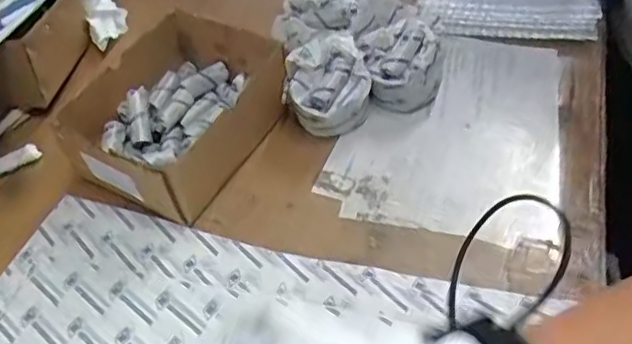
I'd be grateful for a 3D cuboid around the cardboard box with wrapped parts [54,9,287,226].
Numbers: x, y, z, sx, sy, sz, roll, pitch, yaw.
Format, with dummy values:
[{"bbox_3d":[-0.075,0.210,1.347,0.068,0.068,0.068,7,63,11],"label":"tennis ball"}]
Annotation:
[{"bbox_3d":[-0.140,-0.062,0.660,0.162,0.082,0.207,22,54,22],"label":"cardboard box with wrapped parts"}]

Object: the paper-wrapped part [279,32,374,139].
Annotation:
[{"bbox_3d":[0.014,-0.095,0.671,0.088,0.080,0.096,-1,49,3],"label":"paper-wrapped part"}]

